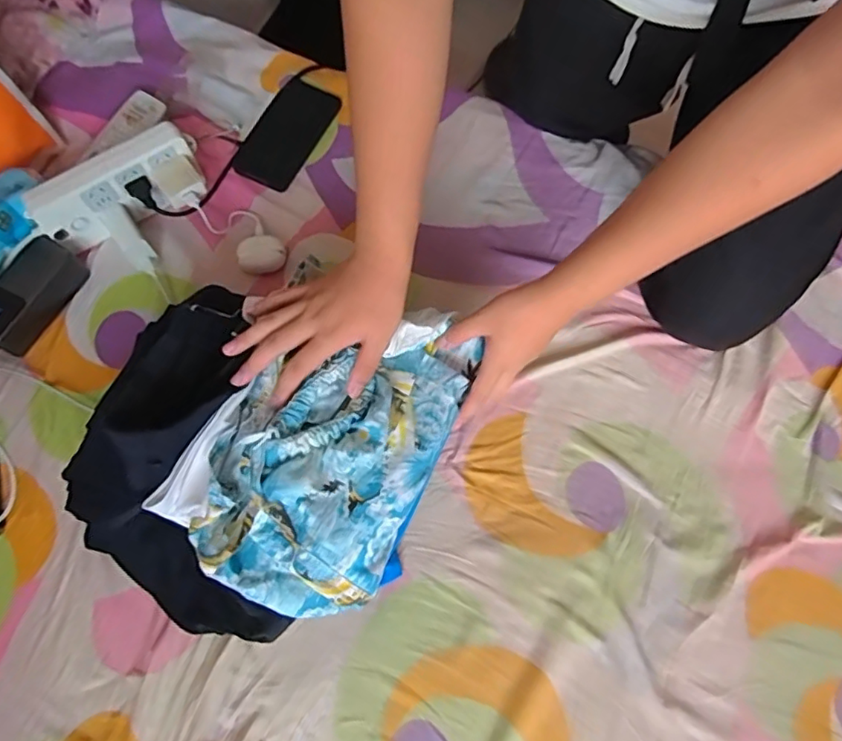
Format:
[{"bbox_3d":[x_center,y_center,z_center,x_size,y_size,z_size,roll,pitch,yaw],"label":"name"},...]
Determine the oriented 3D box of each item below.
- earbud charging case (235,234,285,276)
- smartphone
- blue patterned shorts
[{"bbox_3d":[-0.198,-0.142,0.703,0.056,0.016,0.046,-4,109,-18],"label":"earbud charging case"},{"bbox_3d":[-0.182,-0.320,0.766,0.086,0.010,0.169,26,71,9],"label":"smartphone"},{"bbox_3d":[-0.081,0.067,0.514,0.177,0.048,0.279,25,71,8],"label":"blue patterned shorts"}]

